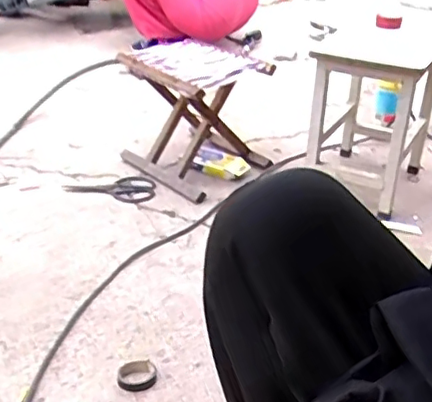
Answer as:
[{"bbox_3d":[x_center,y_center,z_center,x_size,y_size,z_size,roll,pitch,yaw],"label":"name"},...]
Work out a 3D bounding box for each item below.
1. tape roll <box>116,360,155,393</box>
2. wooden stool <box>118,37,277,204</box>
[{"bbox_3d":[-0.121,0.270,0.934,0.064,0.020,0.052,-19,36,-29],"label":"tape roll"},{"bbox_3d":[-0.055,-0.224,1.506,0.285,0.289,0.297,24,39,35],"label":"wooden stool"}]

